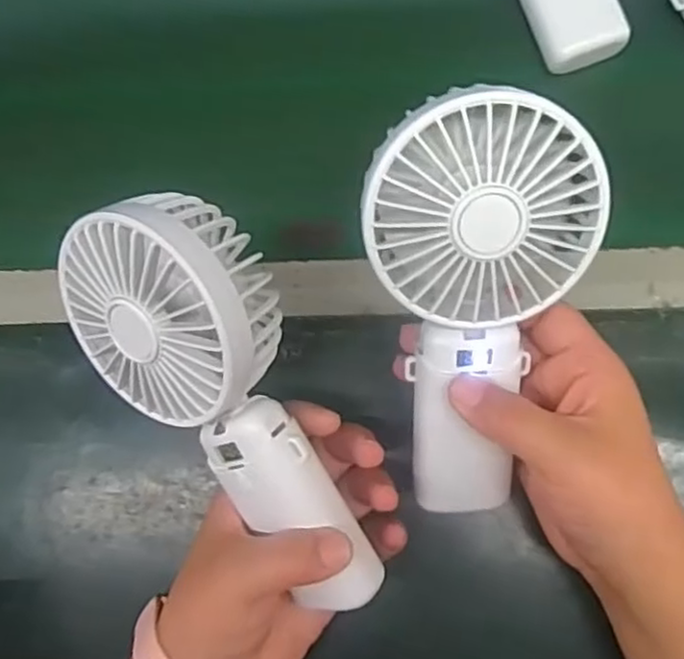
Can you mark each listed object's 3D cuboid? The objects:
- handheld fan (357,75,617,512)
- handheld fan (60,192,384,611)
[{"bbox_3d":[0.054,-0.004,0.287,0.083,0.035,0.177,1,118,4],"label":"handheld fan"},{"bbox_3d":[-0.047,0.031,0.292,0.088,0.045,0.178,-19,109,29],"label":"handheld fan"}]

